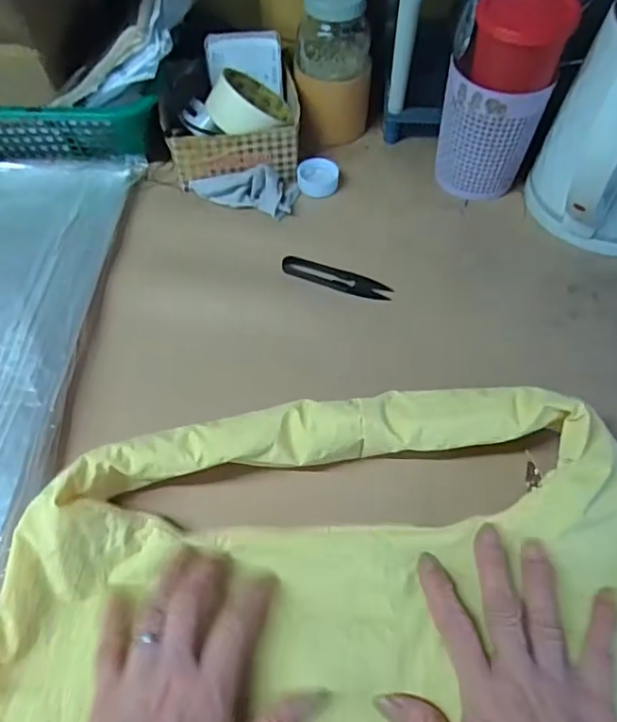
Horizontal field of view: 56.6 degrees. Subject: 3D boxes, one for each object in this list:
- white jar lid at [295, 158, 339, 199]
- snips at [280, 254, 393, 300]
[{"bbox_3d":[0.009,-0.188,0.584,0.039,0.017,0.042,1,55,-2],"label":"white jar lid"},{"bbox_3d":[0.025,-0.074,0.512,0.100,0.004,0.024,18,56,10],"label":"snips"}]

